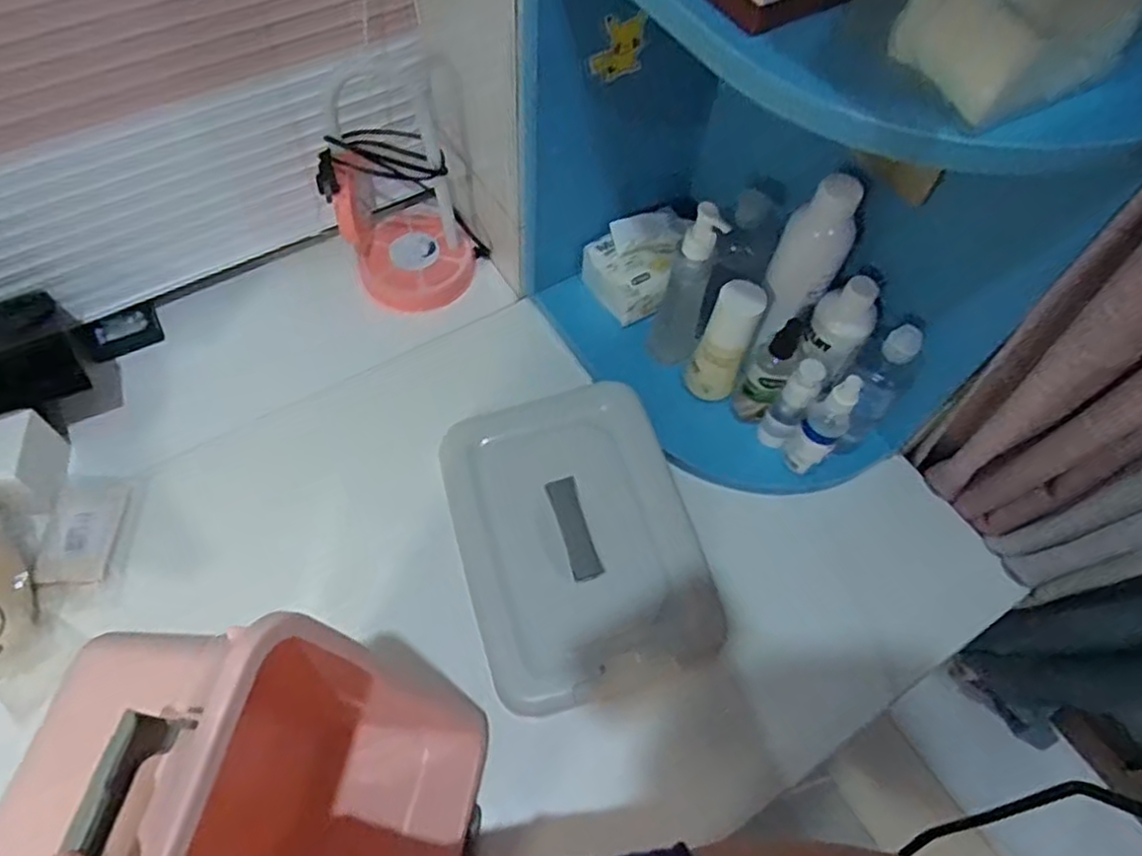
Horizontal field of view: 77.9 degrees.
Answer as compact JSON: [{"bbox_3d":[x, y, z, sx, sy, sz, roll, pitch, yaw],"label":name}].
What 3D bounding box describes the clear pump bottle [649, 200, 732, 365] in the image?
[{"bbox_3d":[0.111,-0.136,0.678,0.044,0.194,0.055,15,60,5],"label":"clear pump bottle"}]

